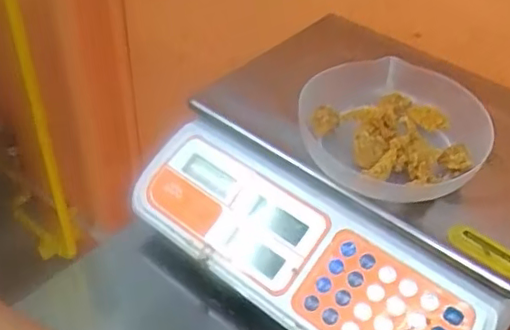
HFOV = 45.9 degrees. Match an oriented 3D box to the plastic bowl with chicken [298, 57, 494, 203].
[{"bbox_3d":[0.120,-0.039,0.528,0.152,0.043,0.165,5,40,-4],"label":"plastic bowl with chicken"}]

